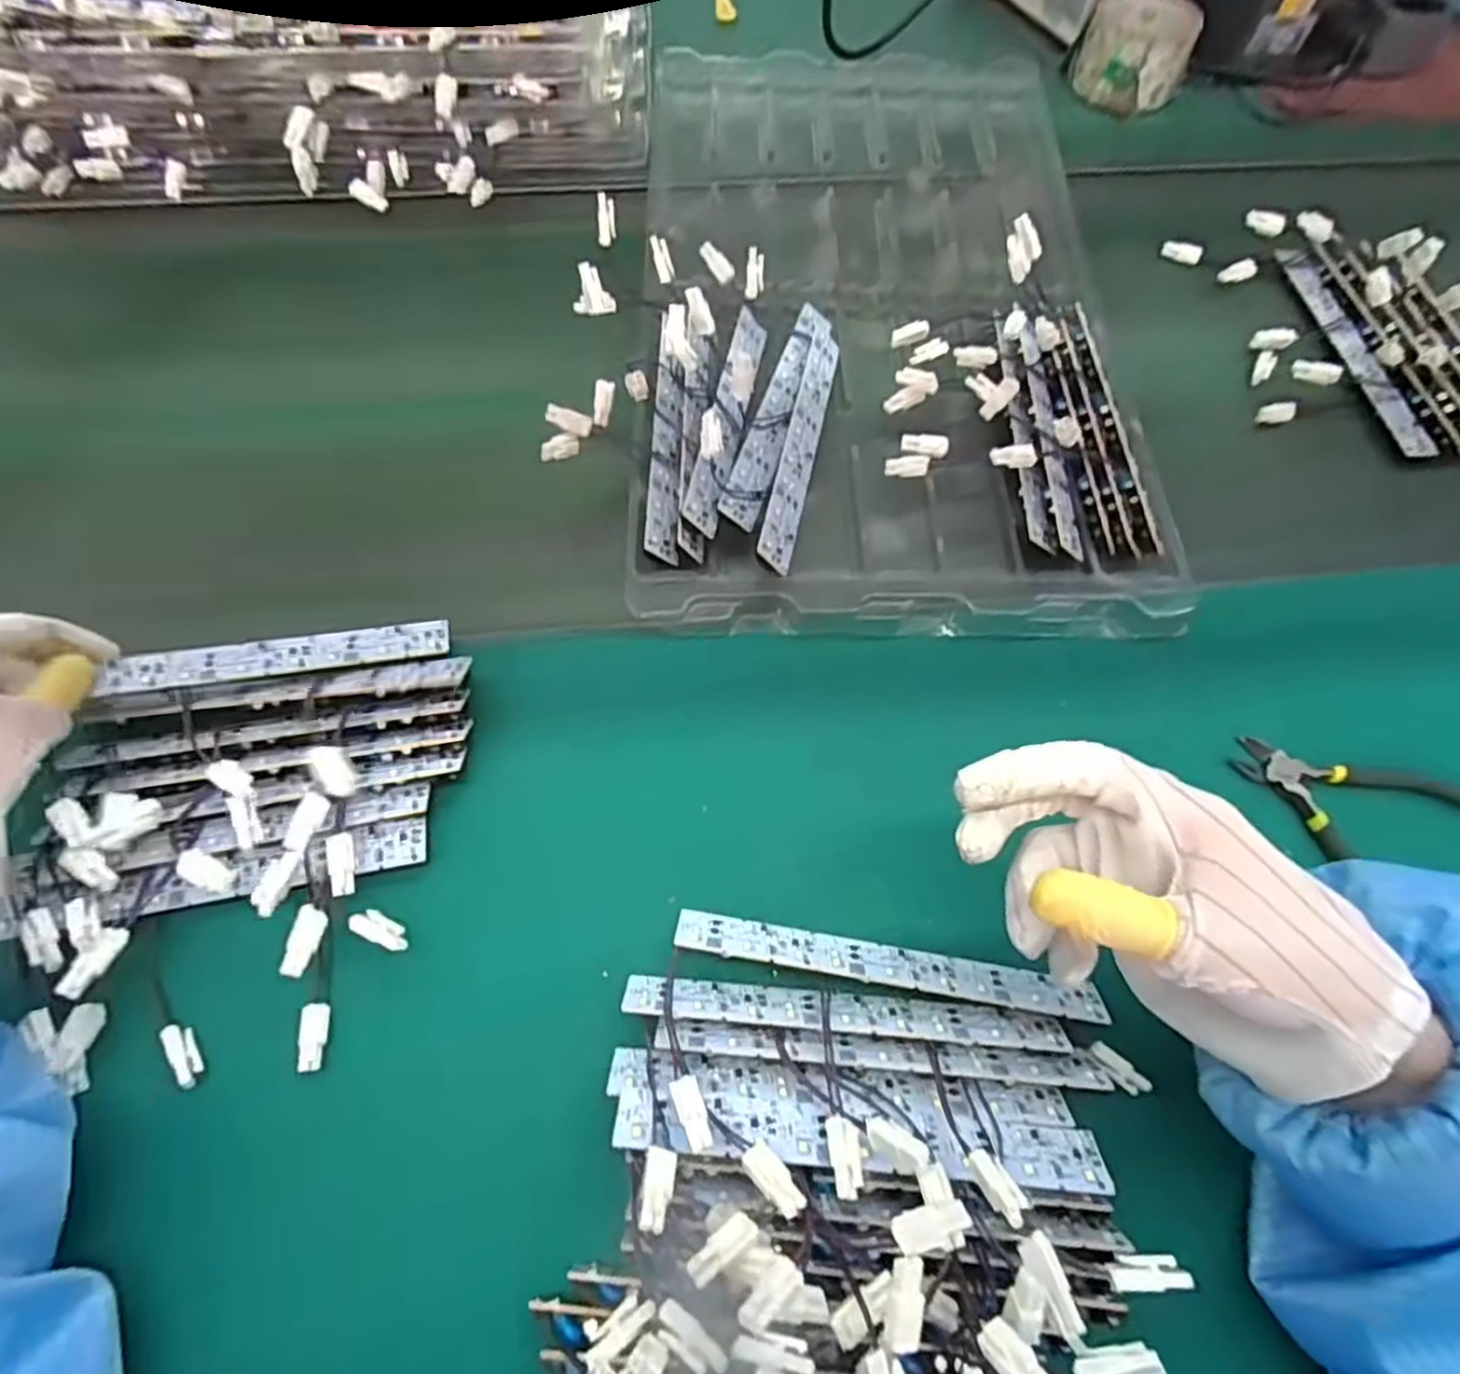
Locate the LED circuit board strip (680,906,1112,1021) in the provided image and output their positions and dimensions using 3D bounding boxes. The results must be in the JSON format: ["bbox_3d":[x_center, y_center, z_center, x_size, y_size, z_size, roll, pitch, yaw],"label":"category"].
[{"bbox_3d":[0.071,0.125,0.335,0.189,0.004,0.024,9,26,2],"label":"LED circuit board strip"}]

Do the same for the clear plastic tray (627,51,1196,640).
[{"bbox_3d":[0.098,-0.277,0.501,0.311,0.056,0.529,0,66,-1],"label":"clear plastic tray"}]

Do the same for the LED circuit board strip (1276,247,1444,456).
[{"bbox_3d":[0.426,-0.234,0.505,0.025,0.010,0.182,-8,66,-4],"label":"LED circuit board strip"}]

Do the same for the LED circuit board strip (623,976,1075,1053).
[{"bbox_3d":[0.050,0.143,0.326,0.190,0.022,0.004,5,110,1],"label":"LED circuit board strip"}]

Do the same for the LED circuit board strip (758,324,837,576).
[{"bbox_3d":[0.043,-0.149,0.444,0.023,0.004,0.189,28,60,-27],"label":"LED circuit board strip"}]

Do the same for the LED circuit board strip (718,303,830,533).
[{"bbox_3d":[0.032,-0.173,0.456,0.025,0.009,0.186,26,64,-12],"label":"LED circuit board strip"}]

